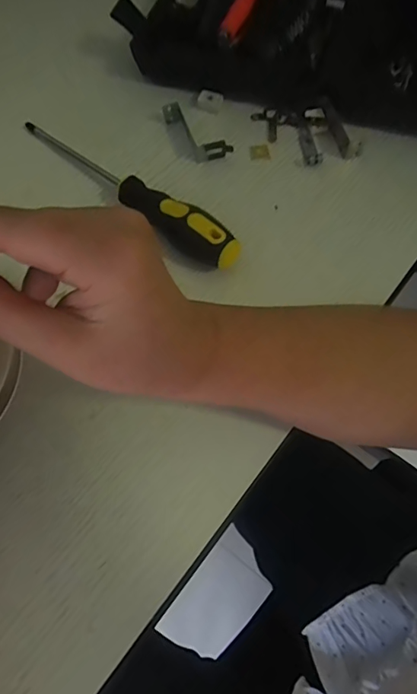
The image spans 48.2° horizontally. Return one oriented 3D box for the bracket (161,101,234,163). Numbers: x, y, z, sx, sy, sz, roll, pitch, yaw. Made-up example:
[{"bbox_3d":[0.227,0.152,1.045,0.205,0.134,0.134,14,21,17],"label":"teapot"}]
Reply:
[{"bbox_3d":[-0.012,-0.170,0.373,0.024,0.018,0.067,-41,70,-14],"label":"bracket"}]

